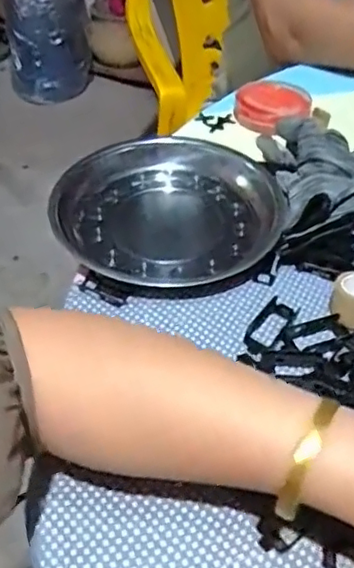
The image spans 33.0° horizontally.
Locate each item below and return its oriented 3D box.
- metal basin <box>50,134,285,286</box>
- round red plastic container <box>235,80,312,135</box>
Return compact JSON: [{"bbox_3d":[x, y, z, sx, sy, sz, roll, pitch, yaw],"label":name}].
[{"bbox_3d":[-0.004,-0.060,0.492,0.173,0.050,0.174,1,46,-2],"label":"metal basin"},{"bbox_3d":[0.099,-0.183,0.620,0.075,0.025,0.065,10,45,9],"label":"round red plastic container"}]

